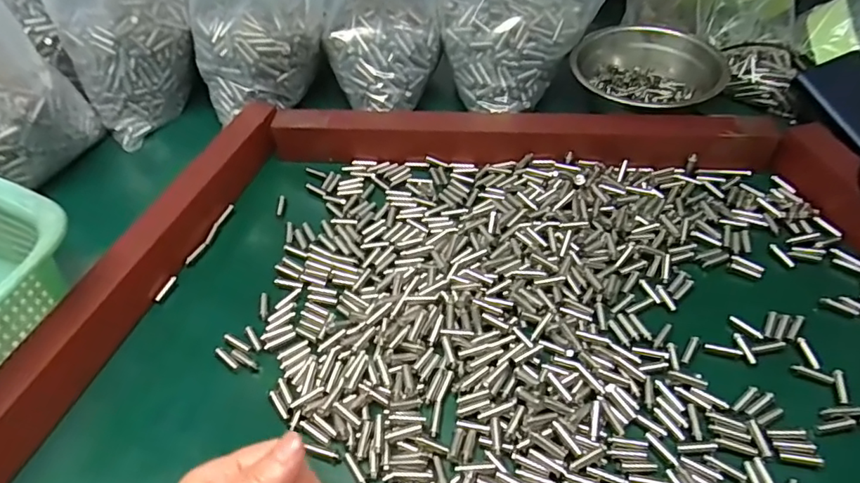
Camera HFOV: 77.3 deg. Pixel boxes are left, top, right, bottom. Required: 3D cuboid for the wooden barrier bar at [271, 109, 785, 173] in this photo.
[{"bbox_3d":[0.068,-0.087,0.448,0.400,0.034,0.040,4,50,9],"label":"wooden barrier bar"}]

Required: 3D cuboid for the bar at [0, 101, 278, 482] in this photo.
[{"bbox_3d":[-0.209,0.036,0.358,0.030,0.040,0.386,12,51,15],"label":"bar"}]

